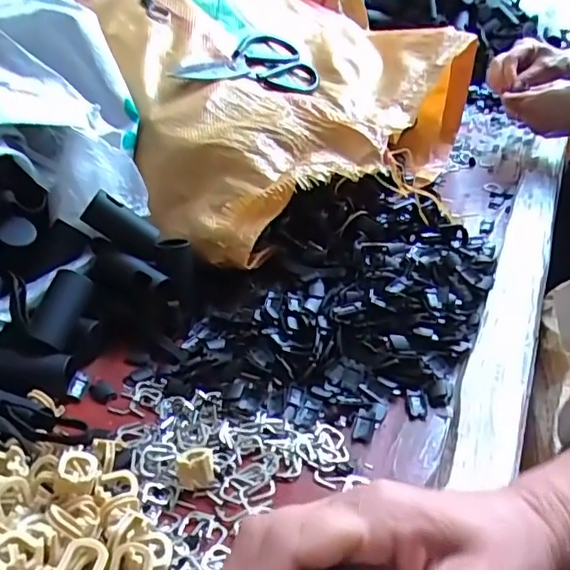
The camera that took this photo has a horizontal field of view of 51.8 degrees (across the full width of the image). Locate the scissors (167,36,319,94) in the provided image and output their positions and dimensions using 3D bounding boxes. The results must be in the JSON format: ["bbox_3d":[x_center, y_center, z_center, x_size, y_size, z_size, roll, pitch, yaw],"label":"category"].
[{"bbox_3d":[-0.033,-0.227,0.632,0.092,0.021,0.191,44,42,4],"label":"scissors"}]

